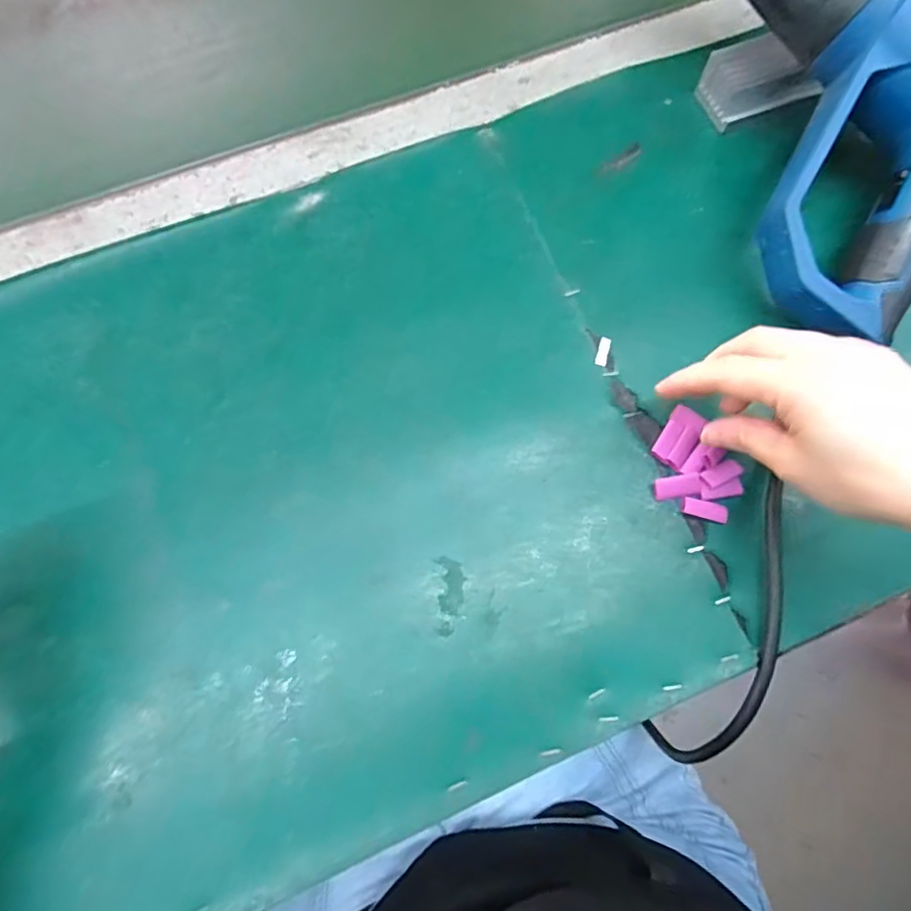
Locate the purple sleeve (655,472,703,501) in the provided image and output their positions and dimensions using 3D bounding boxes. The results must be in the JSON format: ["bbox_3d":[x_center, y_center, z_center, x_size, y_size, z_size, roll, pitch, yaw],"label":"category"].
[{"bbox_3d":[0.129,0.018,0.340,0.026,0.006,0.013,-8,74,-3],"label":"purple sleeve"}]

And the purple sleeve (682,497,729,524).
[{"bbox_3d":[0.143,0.031,0.337,0.025,0.006,0.010,16,74,4],"label":"purple sleeve"}]

